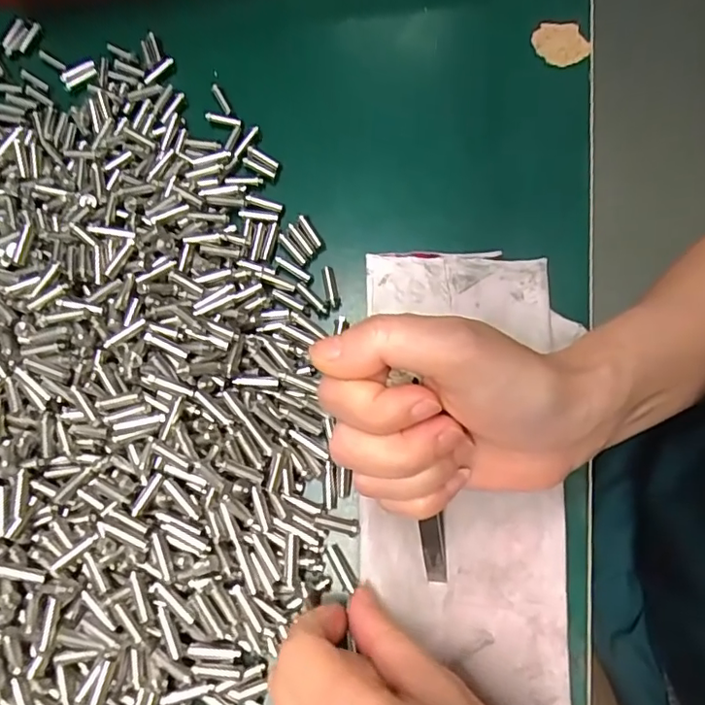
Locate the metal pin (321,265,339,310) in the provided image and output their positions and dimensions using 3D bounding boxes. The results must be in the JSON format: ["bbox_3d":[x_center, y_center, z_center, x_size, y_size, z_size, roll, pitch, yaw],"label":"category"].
[{"bbox_3d":[-0.011,-0.033,0.278,0.005,0.004,0.022,-11,74,-1],"label":"metal pin"}]

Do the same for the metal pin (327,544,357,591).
[{"bbox_3d":[-0.004,0.093,0.244,0.005,0.006,0.020,-30,76,-6],"label":"metal pin"}]

